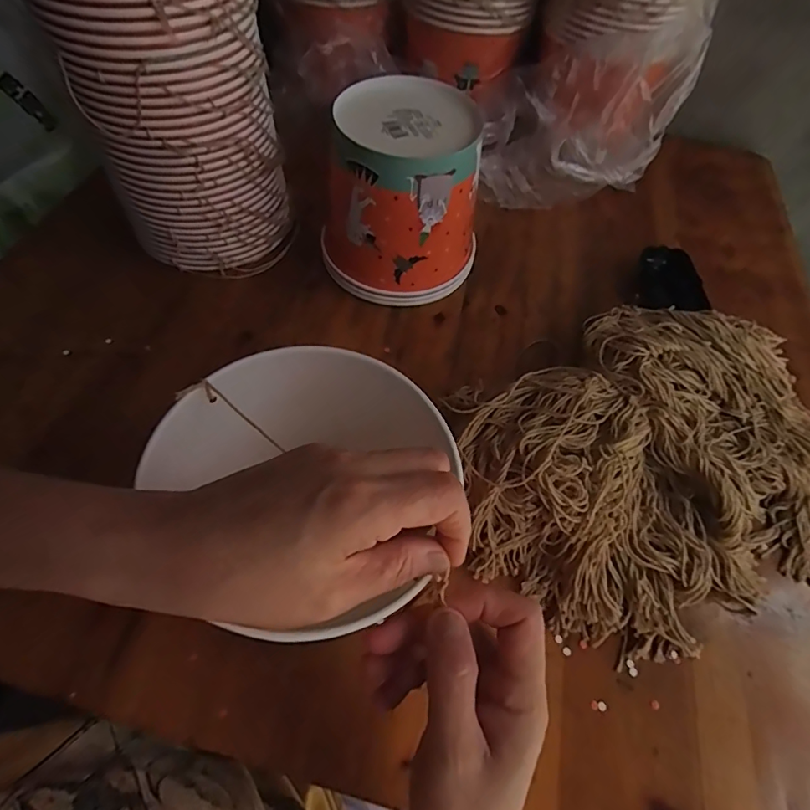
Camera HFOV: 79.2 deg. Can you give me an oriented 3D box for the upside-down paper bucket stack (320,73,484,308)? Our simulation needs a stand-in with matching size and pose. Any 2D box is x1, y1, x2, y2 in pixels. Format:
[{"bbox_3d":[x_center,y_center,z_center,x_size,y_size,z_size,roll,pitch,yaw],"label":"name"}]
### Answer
[{"bbox_3d":[-0.001,-0.197,0.476,0.146,0.152,0.138,18,60,7],"label":"upside-down paper bucket stack"}]

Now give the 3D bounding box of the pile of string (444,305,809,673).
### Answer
[{"bbox_3d":[0.191,0.042,0.386,0.315,0.074,0.247,-19,62,-14],"label":"pile of string"}]

